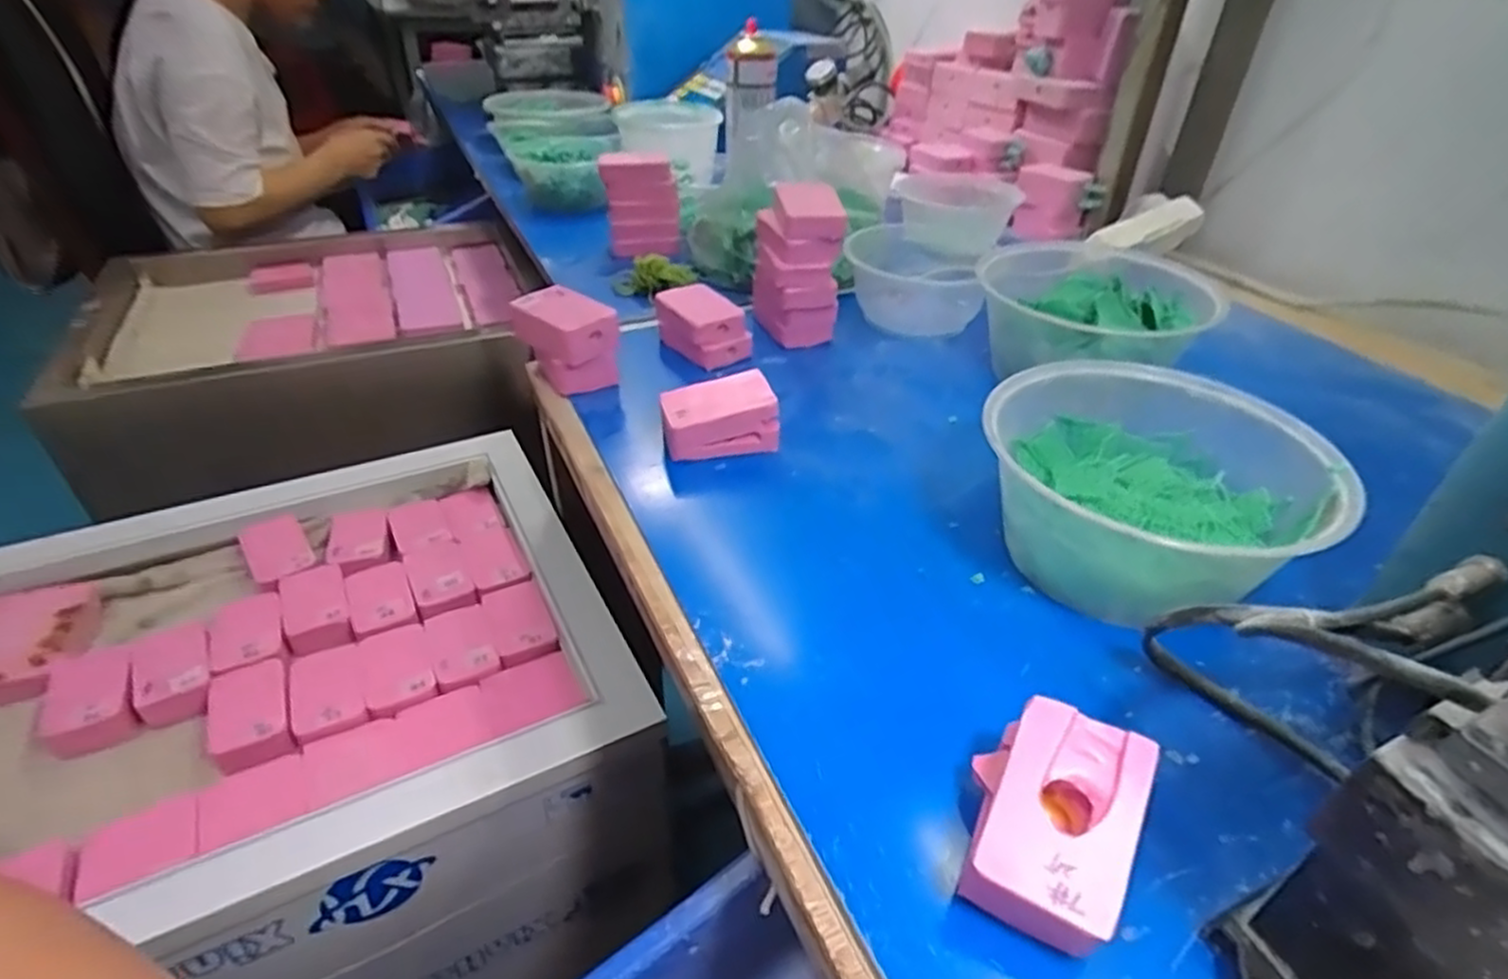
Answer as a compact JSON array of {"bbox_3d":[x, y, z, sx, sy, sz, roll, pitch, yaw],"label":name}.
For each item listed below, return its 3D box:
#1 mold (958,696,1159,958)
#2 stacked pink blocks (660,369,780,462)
[{"bbox_3d":[0.104,0.117,0.266,0.052,0.026,0.076,22,55,22],"label":"mold"},{"bbox_3d":[-0.023,-0.047,0.485,0.070,0.034,0.045,-6,38,-11],"label":"stacked pink blocks"}]

